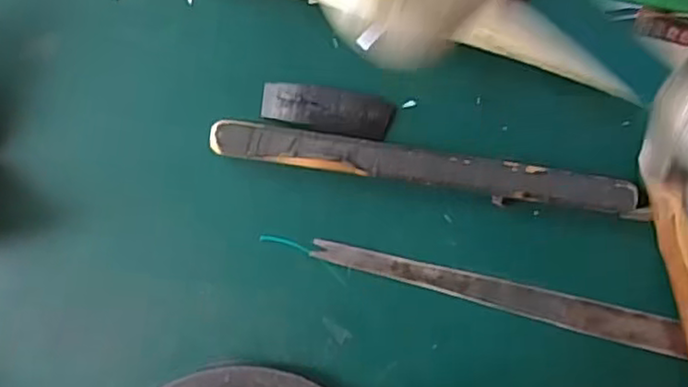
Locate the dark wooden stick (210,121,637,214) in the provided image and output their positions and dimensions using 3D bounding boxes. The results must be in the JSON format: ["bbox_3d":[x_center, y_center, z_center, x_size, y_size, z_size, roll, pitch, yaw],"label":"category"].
[{"bbox_3d":[0.050,-0.016,0.429,0.259,0.019,0.025,9,91,-3],"label":"dark wooden stick"}]

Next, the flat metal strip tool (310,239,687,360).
[{"bbox_3d":[0.102,0.067,0.440,0.242,0.008,0.022,13,91,-3],"label":"flat metal strip tool"}]

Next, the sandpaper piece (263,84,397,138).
[{"bbox_3d":[-0.010,-0.053,0.431,0.082,0.008,0.026,11,91,-3],"label":"sandpaper piece"}]

